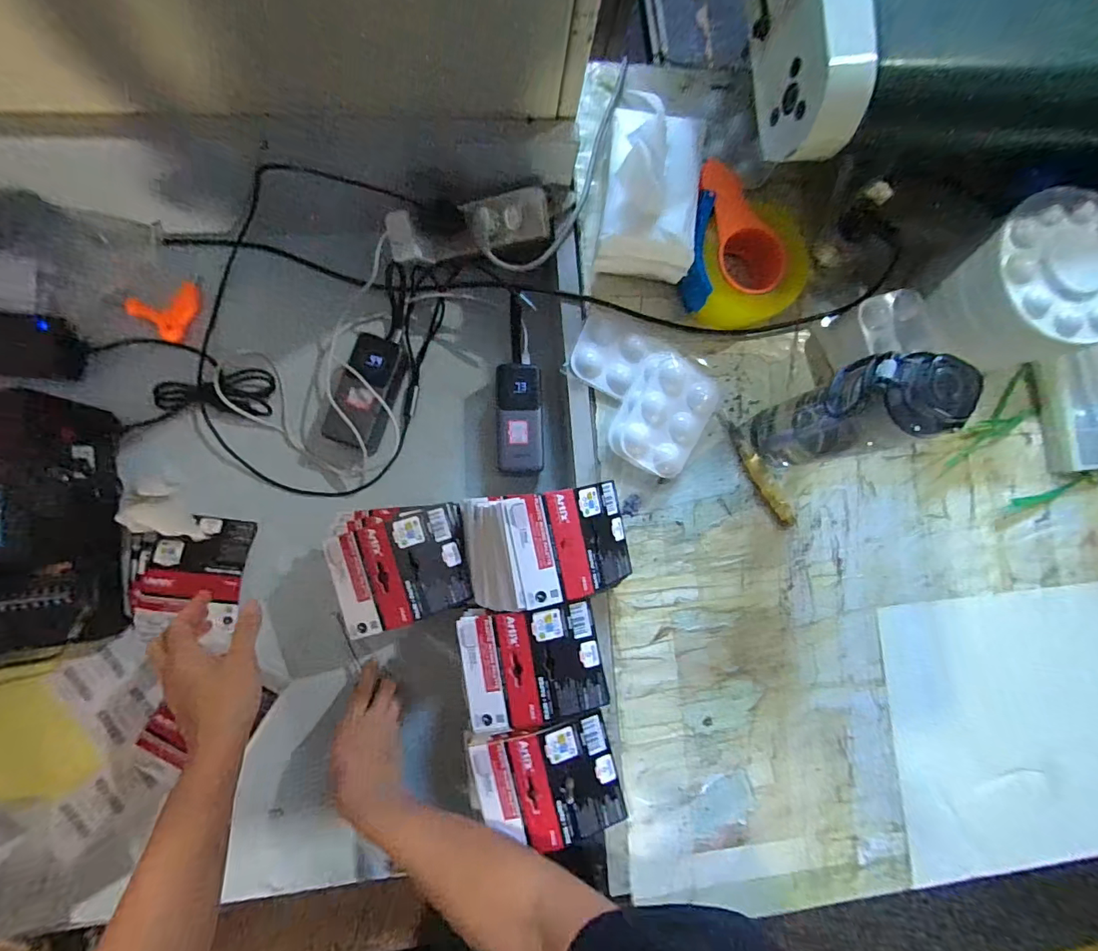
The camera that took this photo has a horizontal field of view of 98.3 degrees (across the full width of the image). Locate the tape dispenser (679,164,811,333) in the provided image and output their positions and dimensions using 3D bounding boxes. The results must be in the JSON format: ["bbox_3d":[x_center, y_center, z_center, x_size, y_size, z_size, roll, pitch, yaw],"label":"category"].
[{"bbox_3d":[0.220,-0.256,0.545,0.130,0.065,0.161,8,84,-6],"label":"tape dispenser"}]

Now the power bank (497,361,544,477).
[{"bbox_3d":[-0.033,-0.065,0.555,0.052,0.024,0.125,-1,85,-7],"label":"power bank"}]

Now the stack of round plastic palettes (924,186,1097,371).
[{"bbox_3d":[0.542,-0.213,0.538,0.186,0.088,0.167,-8,86,-7],"label":"stack of round plastic palettes"}]

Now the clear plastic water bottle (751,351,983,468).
[{"bbox_3d":[0.278,-0.056,0.459,0.067,0.215,0.073,1,85,-6],"label":"clear plastic water bottle"}]

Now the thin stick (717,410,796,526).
[{"bbox_3d":[0.241,-0.009,0.552,0.022,0.011,0.152,-33,89,-8],"label":"thin stick"}]

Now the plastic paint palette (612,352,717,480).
[{"bbox_3d":[0.131,-0.069,0.540,0.097,0.029,0.131,29,83,-3],"label":"plastic paint palette"}]

